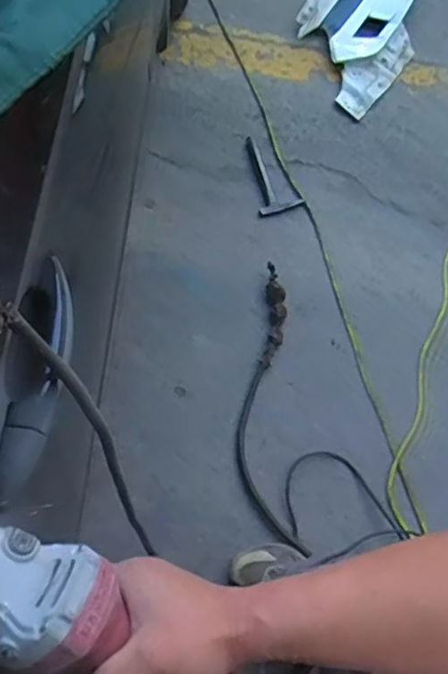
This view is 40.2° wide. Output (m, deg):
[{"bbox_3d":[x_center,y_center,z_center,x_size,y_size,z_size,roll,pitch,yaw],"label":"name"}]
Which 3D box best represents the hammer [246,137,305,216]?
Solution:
[{"bbox_3d":[0.127,-0.420,1.579,0.113,0.021,0.234,-11,72,-5],"label":"hammer"}]

